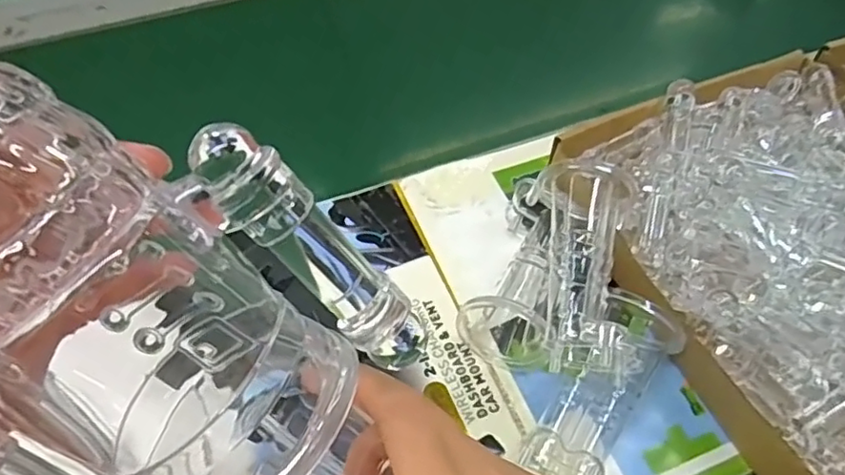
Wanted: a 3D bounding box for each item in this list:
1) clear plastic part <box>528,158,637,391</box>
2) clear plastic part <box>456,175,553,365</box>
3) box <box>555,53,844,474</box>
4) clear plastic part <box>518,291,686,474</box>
[{"bbox_3d":[0.108,0.022,0.429,0.059,0.058,0.140,2,78,-2],"label":"clear plastic part"},{"bbox_3d":[0.077,0.025,0.457,0.063,0.062,0.133,21,59,10],"label":"clear plastic part"},{"bbox_3d":[0.280,0.004,0.468,0.299,0.086,0.303,-20,59,-15],"label":"box"},{"bbox_3d":[0.116,0.096,0.412,0.060,0.060,0.134,33,61,17],"label":"clear plastic part"}]

